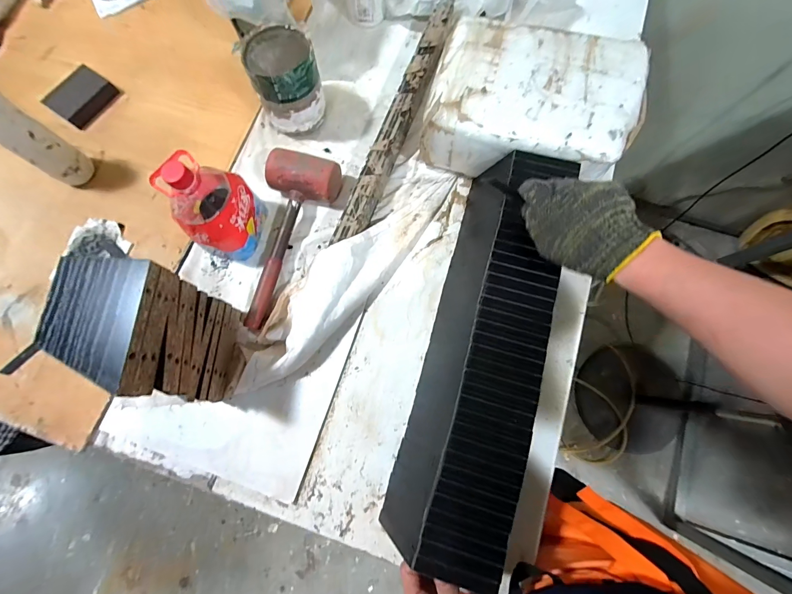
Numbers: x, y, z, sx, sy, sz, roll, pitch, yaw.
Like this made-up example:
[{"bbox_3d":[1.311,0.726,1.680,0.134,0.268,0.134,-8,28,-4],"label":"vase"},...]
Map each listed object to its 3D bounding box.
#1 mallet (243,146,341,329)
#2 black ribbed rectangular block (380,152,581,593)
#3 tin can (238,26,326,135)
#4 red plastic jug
[{"bbox_3d":[-0.158,-0.083,0.502,0.110,0.063,0.268,9,77,3],"label":"mallet"},{"bbox_3d":[0.110,0.061,0.450,0.130,0.129,0.504,14,75,5],"label":"black ribbed rectangular block"},{"bbox_3d":[-0.165,-0.327,0.525,0.100,0.132,0.092,-26,78,-4],"label":"tin can"},{"bbox_3d":[-0.259,-0.128,0.468,0.094,0.146,0.105,16,78,5],"label":"red plastic jug"}]

